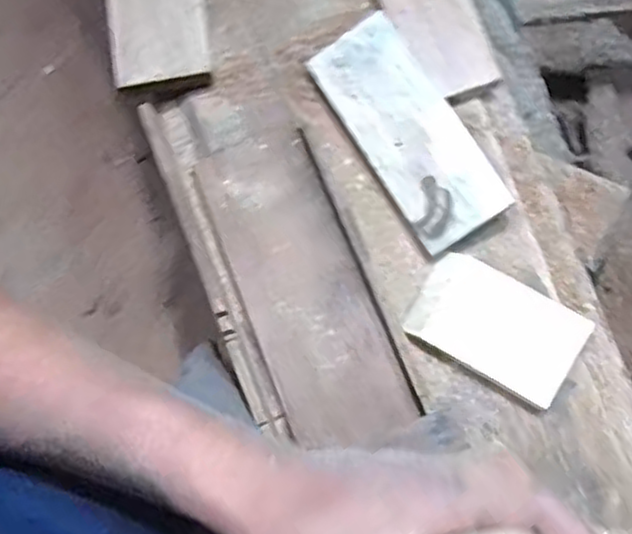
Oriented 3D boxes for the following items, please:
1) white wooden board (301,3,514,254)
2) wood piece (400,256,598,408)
[{"bbox_3d":[0.102,-0.157,0.856,0.109,0.016,0.278,-32,72,3],"label":"white wooden board"},{"bbox_3d":[0.194,0.063,0.810,0.174,0.033,0.113,32,79,6],"label":"wood piece"}]

